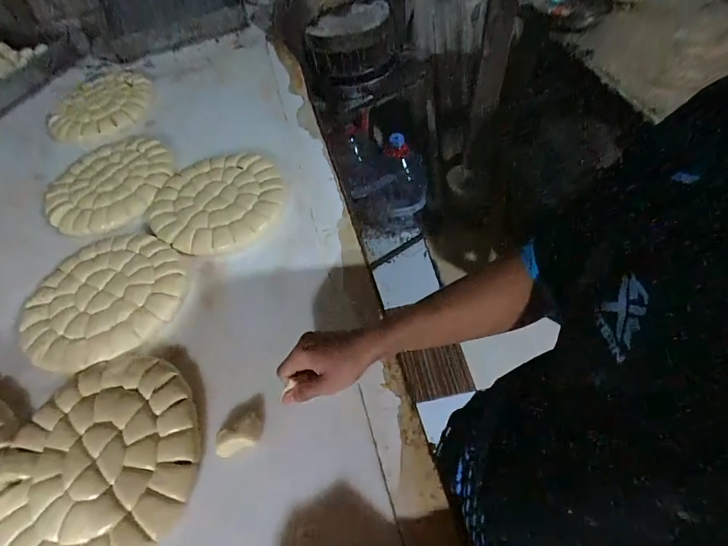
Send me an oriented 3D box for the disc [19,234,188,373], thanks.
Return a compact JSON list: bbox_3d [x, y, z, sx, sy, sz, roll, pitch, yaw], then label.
[{"bbox_3d":[-0.435,0.034,0.675,0.258,0.019,0.226,-31,59,-16],"label":"disc"}]

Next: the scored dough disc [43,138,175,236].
[{"bbox_3d":[-0.528,-0.190,0.855,0.234,0.037,0.267,31,66,22],"label":"scored dough disc"}]

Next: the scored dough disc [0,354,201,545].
[{"bbox_3d":[-0.343,0.241,0.525,0.246,0.013,0.264,-2,55,3],"label":"scored dough disc"}]

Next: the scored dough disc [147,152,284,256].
[{"bbox_3d":[-0.287,-0.142,0.788,0.254,0.022,0.237,-2,55,3],"label":"scored dough disc"}]

